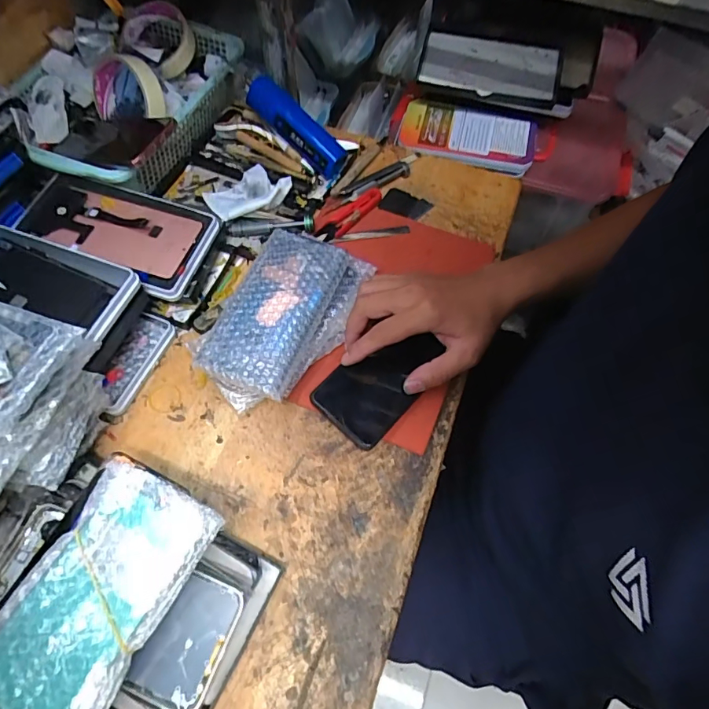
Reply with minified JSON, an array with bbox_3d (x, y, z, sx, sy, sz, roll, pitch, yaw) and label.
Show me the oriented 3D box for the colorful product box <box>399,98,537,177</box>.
[{"bbox_3d":[0.151,-0.291,0.615,0.175,0.020,0.108,15,61,4],"label":"colorful product box"}]

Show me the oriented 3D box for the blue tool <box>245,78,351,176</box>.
[{"bbox_3d":[-0.068,-0.272,0.555,0.135,0.034,0.040,41,64,-9],"label":"blue tool"}]

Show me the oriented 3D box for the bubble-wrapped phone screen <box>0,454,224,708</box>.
[{"bbox_3d":[-0.163,0.155,0.282,0.088,0.008,0.171,25,62,9],"label":"bubble-wrapped phone screen"}]

